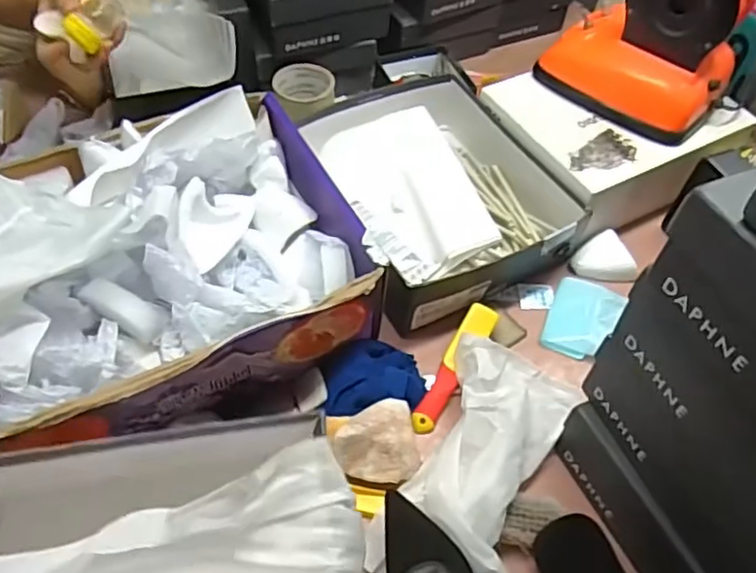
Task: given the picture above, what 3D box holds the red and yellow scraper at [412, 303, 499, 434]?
[{"bbox_3d":[0.083,0.087,0.702,0.033,0.018,0.161,28,72,15],"label":"red and yellow scraper"}]

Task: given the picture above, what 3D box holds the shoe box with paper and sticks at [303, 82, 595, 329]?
[{"bbox_3d":[0.063,-0.136,0.817,0.284,0.104,0.335,-20,58,-17],"label":"shoe box with paper and sticks"}]

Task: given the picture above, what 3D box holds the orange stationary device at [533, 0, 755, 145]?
[{"bbox_3d":[0.329,-0.318,0.773,0.218,0.210,0.123,27,57,15],"label":"orange stationary device"}]

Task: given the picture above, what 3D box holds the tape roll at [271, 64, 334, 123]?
[{"bbox_3d":[-0.102,-0.265,0.897,0.083,0.045,0.091,2,54,-3],"label":"tape roll"}]

